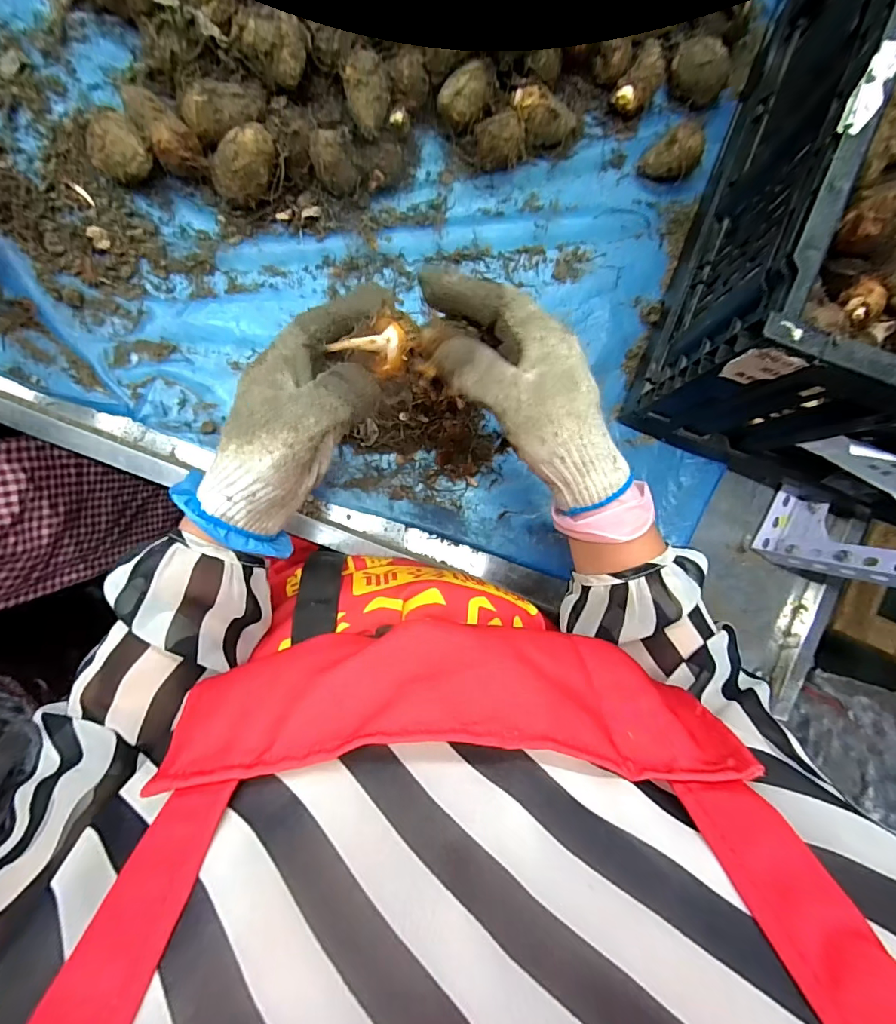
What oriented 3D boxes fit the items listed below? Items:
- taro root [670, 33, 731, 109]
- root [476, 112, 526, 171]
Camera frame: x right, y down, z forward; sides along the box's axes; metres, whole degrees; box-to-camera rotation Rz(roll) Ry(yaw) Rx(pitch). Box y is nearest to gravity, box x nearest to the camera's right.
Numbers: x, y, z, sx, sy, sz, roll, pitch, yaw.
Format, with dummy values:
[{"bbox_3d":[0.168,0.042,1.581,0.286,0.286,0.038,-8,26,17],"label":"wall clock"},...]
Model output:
[{"bbox_3d":[0.237,-0.416,0.444,0.053,0.042,0.037,37,88,-8],"label":"taro root"},{"bbox_3d":[0.047,-0.332,0.427,0.045,0.040,0.033,-6,93,-7],"label":"root"}]

